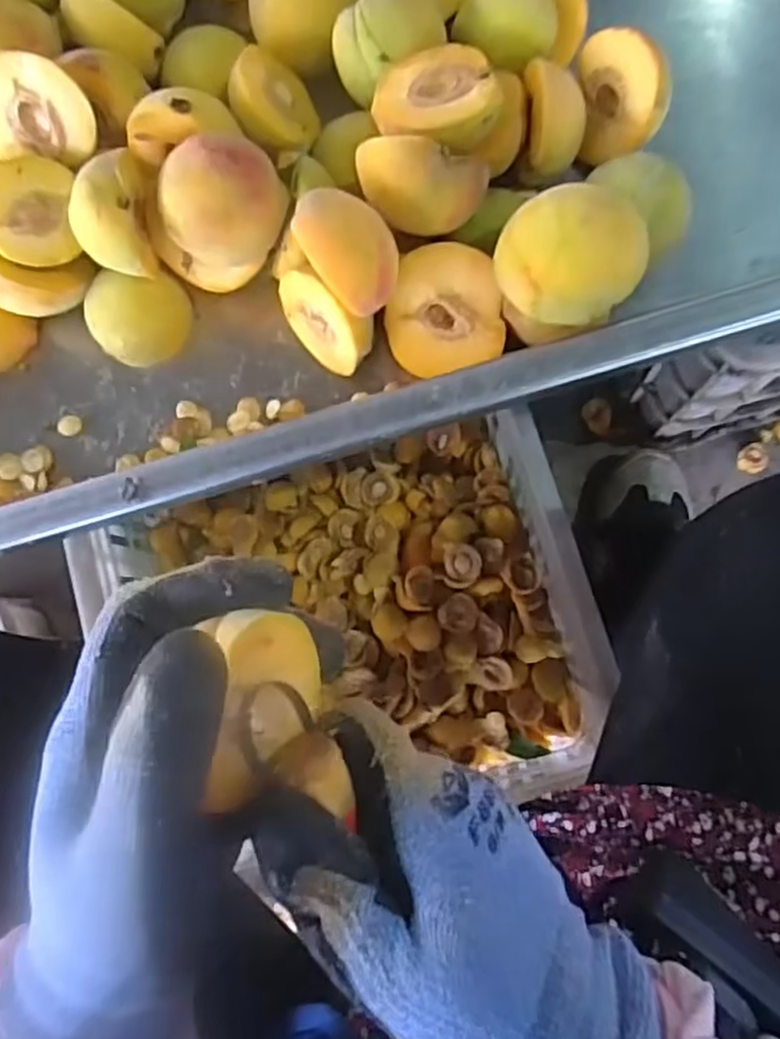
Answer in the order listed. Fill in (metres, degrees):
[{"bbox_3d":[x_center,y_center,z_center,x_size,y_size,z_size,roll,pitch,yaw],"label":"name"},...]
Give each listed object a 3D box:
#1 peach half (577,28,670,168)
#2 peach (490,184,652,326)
[{"bbox_3d":[0.121,-0.215,0.373,0.028,0.058,0.048,-27,52,-34],"label":"peach half"},{"bbox_3d":[0.077,-0.114,0.321,0.059,0.048,0.047,42,89,9],"label":"peach"}]

